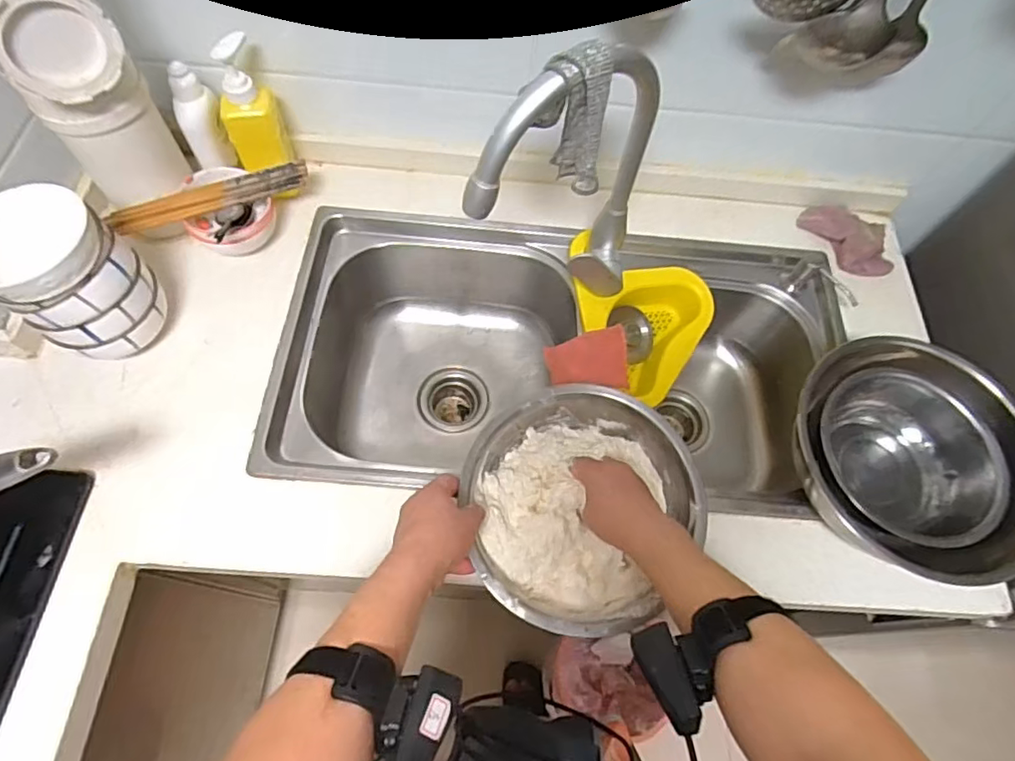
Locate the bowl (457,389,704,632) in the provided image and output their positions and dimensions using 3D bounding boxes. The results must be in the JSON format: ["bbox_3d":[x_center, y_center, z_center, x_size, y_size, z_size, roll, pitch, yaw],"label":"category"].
[{"bbox_3d":[0.069,0.129,0.592,0.224,0.087,0.233,1,65,-3],"label":"bowl"}]

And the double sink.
[{"bbox_3d":[0.073,-0.023,0.848,0.743,0.218,0.376,1,65,-3],"label":"double sink"}]

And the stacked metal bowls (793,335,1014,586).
[{"bbox_3d":[0.446,0.096,0.643,0.246,0.130,0.244,1,65,-3],"label":"stacked metal bowls"}]

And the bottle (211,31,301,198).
[{"bbox_3d":[-0.321,-0.325,0.734,0.075,0.199,0.069,-29,70,-15],"label":"bottle"}]

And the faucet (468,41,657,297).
[{"bbox_3d":[0.069,-0.178,0.601,0.219,0.310,0.089,-37,73,-18],"label":"faucet"}]

